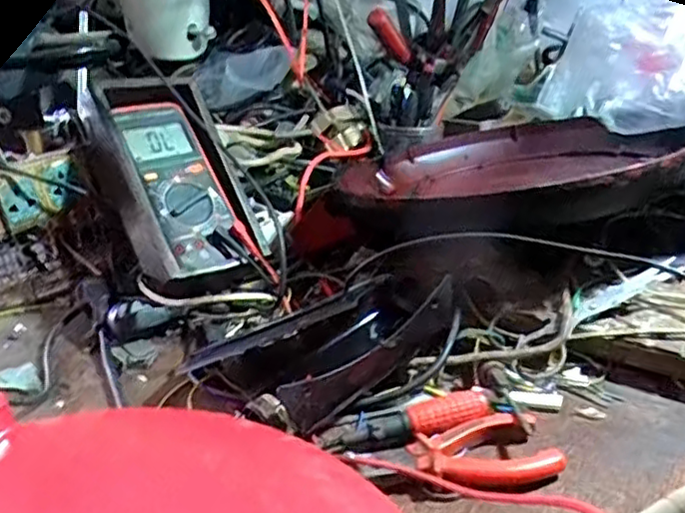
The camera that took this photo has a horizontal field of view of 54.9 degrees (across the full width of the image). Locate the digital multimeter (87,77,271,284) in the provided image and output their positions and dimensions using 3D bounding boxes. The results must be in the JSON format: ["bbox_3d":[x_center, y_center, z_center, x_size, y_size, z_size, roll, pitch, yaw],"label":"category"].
[{"bbox_3d":[-0.161,-0.070,0.617,0.112,0.212,0.061,-17,-17,-33],"label":"digital multimeter"}]

